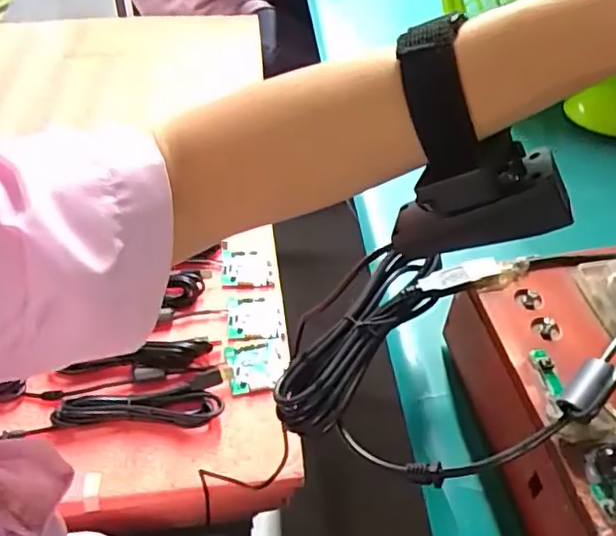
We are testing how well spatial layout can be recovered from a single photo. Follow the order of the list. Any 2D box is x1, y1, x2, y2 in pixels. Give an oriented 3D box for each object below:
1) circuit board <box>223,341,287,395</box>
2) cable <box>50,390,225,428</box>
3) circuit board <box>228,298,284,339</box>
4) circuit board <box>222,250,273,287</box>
[{"bbox_3d":[-0.052,0.098,0.589,0.056,0.006,0.054,-6,47,-8],"label":"circuit board"},{"bbox_3d":[-0.155,0.130,0.545,0.149,0.016,0.031,-1,46,-3],"label":"cable"},{"bbox_3d":[-0.057,0.054,0.631,0.056,0.006,0.058,-2,47,-5],"label":"circuit board"},{"bbox_3d":[-0.071,0.001,0.686,0.057,0.007,0.056,-2,46,-4],"label":"circuit board"}]

